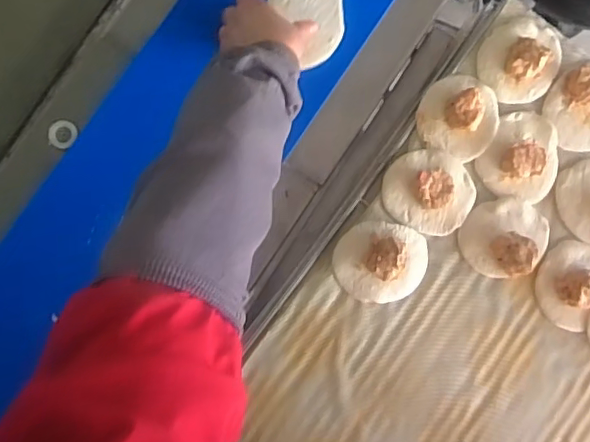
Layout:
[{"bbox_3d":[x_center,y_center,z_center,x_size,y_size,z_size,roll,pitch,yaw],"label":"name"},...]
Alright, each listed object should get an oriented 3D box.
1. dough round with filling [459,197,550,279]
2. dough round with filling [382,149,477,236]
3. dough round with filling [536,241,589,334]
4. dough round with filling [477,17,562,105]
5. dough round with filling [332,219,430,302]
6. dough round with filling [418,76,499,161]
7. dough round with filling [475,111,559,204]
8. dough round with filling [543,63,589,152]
[{"bbox_3d":[0.236,0.017,0.627,0.098,0.030,0.082,-18,88,-5],"label":"dough round with filling"},{"bbox_3d":[0.149,-0.033,0.622,0.102,0.027,0.087,18,85,-3],"label":"dough round with filling"},{"bbox_3d":[0.316,0.069,0.632,0.085,0.030,0.094,43,84,-1],"label":"dough round with filling"},{"bbox_3d":[0.257,-0.184,0.650,0.092,0.035,0.102,27,85,-3],"label":"dough round with filling"},{"bbox_3d":[0.094,0.045,0.613,0.100,0.029,0.085,4,86,-4],"label":"dough round with filling"},{"bbox_3d":[0.185,-0.118,0.638,0.090,0.041,0.091,21,85,-3],"label":"dough round with filling"},{"bbox_3d":[0.260,-0.072,0.637,0.084,0.026,0.102,33,85,-2],"label":"dough round with filling"},{"bbox_3d":[0.339,-0.132,0.648,0.099,0.030,0.090,0,86,-5],"label":"dough round with filling"}]

